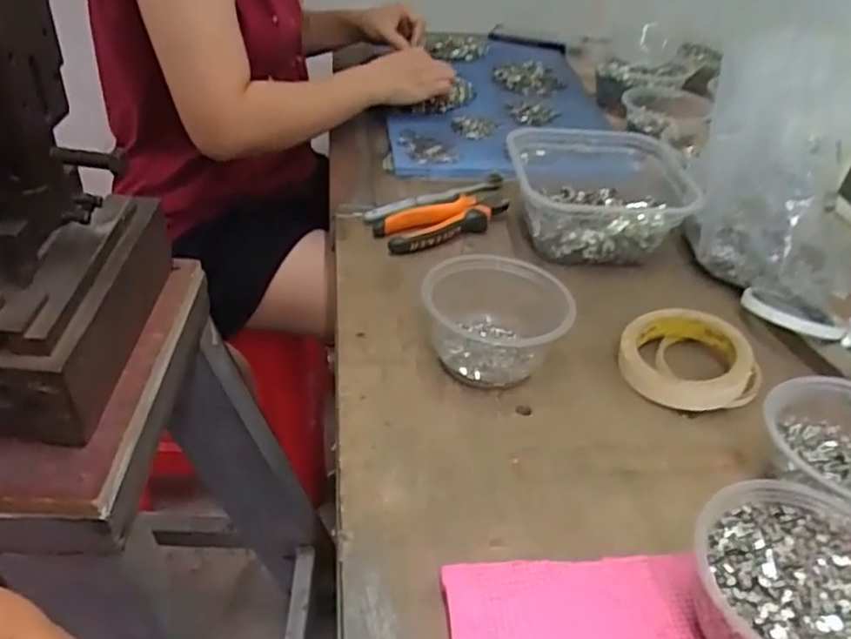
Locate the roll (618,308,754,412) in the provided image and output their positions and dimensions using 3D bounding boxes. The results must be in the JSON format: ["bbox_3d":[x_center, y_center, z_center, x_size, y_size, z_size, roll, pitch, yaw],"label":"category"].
[{"bbox_3d":[0.206,0.029,0.556,0.094,0.035,0.100,6,38,6],"label":"roll"}]

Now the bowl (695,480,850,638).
[{"bbox_3d":[0.203,0.148,0.367,0.116,0.057,0.109,3,38,-3],"label":"bowl"}]

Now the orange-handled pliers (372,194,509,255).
[{"bbox_3d":[0.022,-0.101,0.708,0.146,0.023,0.055,-18,42,-23],"label":"orange-handled pliers"}]

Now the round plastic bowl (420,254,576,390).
[{"bbox_3d":[0.054,0.004,0.549,0.114,0.065,0.103,3,38,-1],"label":"round plastic bowl"}]

